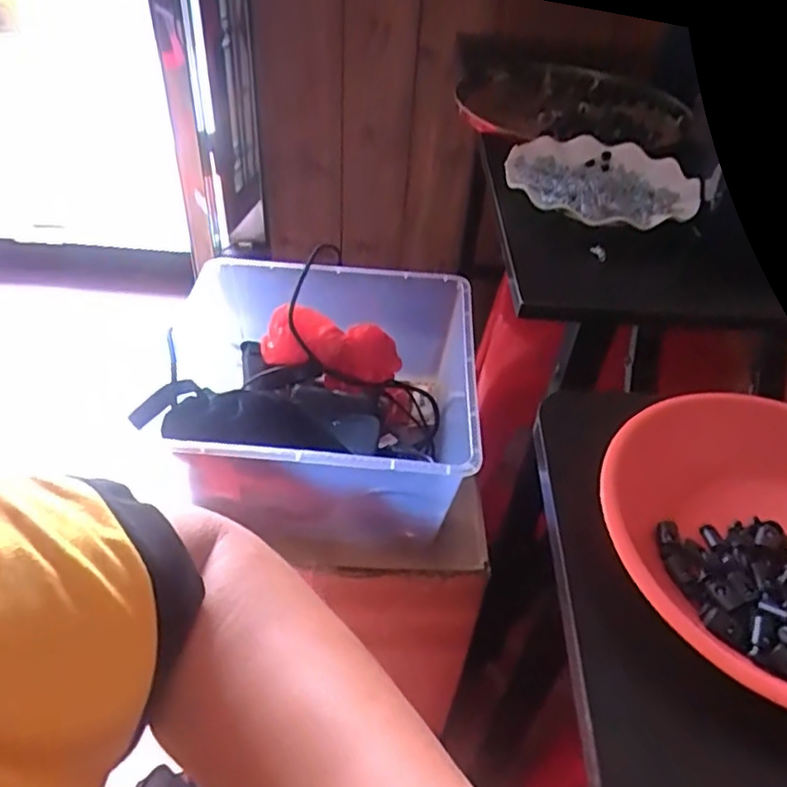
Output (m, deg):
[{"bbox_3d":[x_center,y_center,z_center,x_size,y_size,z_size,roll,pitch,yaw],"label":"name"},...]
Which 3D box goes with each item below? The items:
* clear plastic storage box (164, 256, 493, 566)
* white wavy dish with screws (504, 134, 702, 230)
[{"bbox_3d":[-0.069,0.000,0.684,0.288,0.148,0.308,5,42,0],"label":"clear plastic storage box"},{"bbox_3d":[0.201,-0.211,0.632,0.179,0.019,0.171,2,42,-2],"label":"white wavy dish with screws"}]

